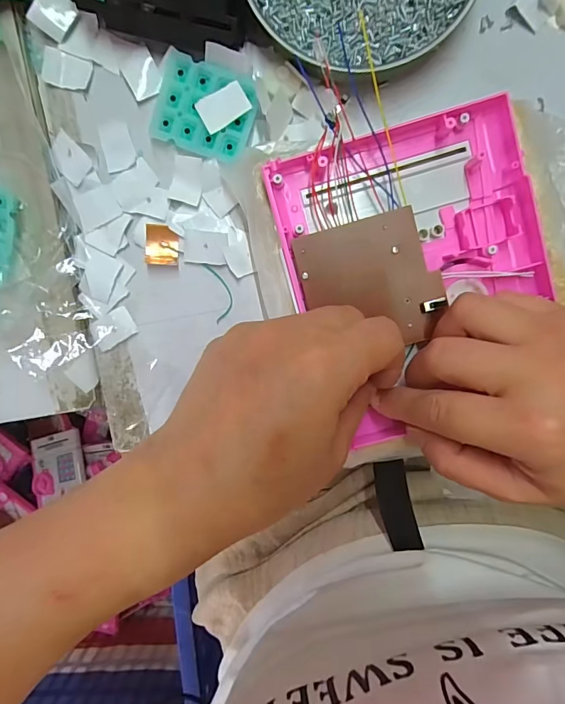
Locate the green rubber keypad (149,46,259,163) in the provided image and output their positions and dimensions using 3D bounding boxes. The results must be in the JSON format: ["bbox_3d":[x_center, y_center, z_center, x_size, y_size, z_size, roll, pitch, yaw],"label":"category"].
[{"bbox_3d":[-0.047,-0.148,0.258,0.061,0.009,0.050,20,99,-2],"label":"green rubber keypad"}]

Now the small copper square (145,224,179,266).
[{"bbox_3d":[-0.077,-0.068,0.270,0.021,0.004,0.024,4,104,-9],"label":"small copper square"}]

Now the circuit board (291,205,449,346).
[{"bbox_3d":[0.048,-0.037,0.231,0.072,0.011,0.070,-15,98,3],"label":"circuit board"}]

